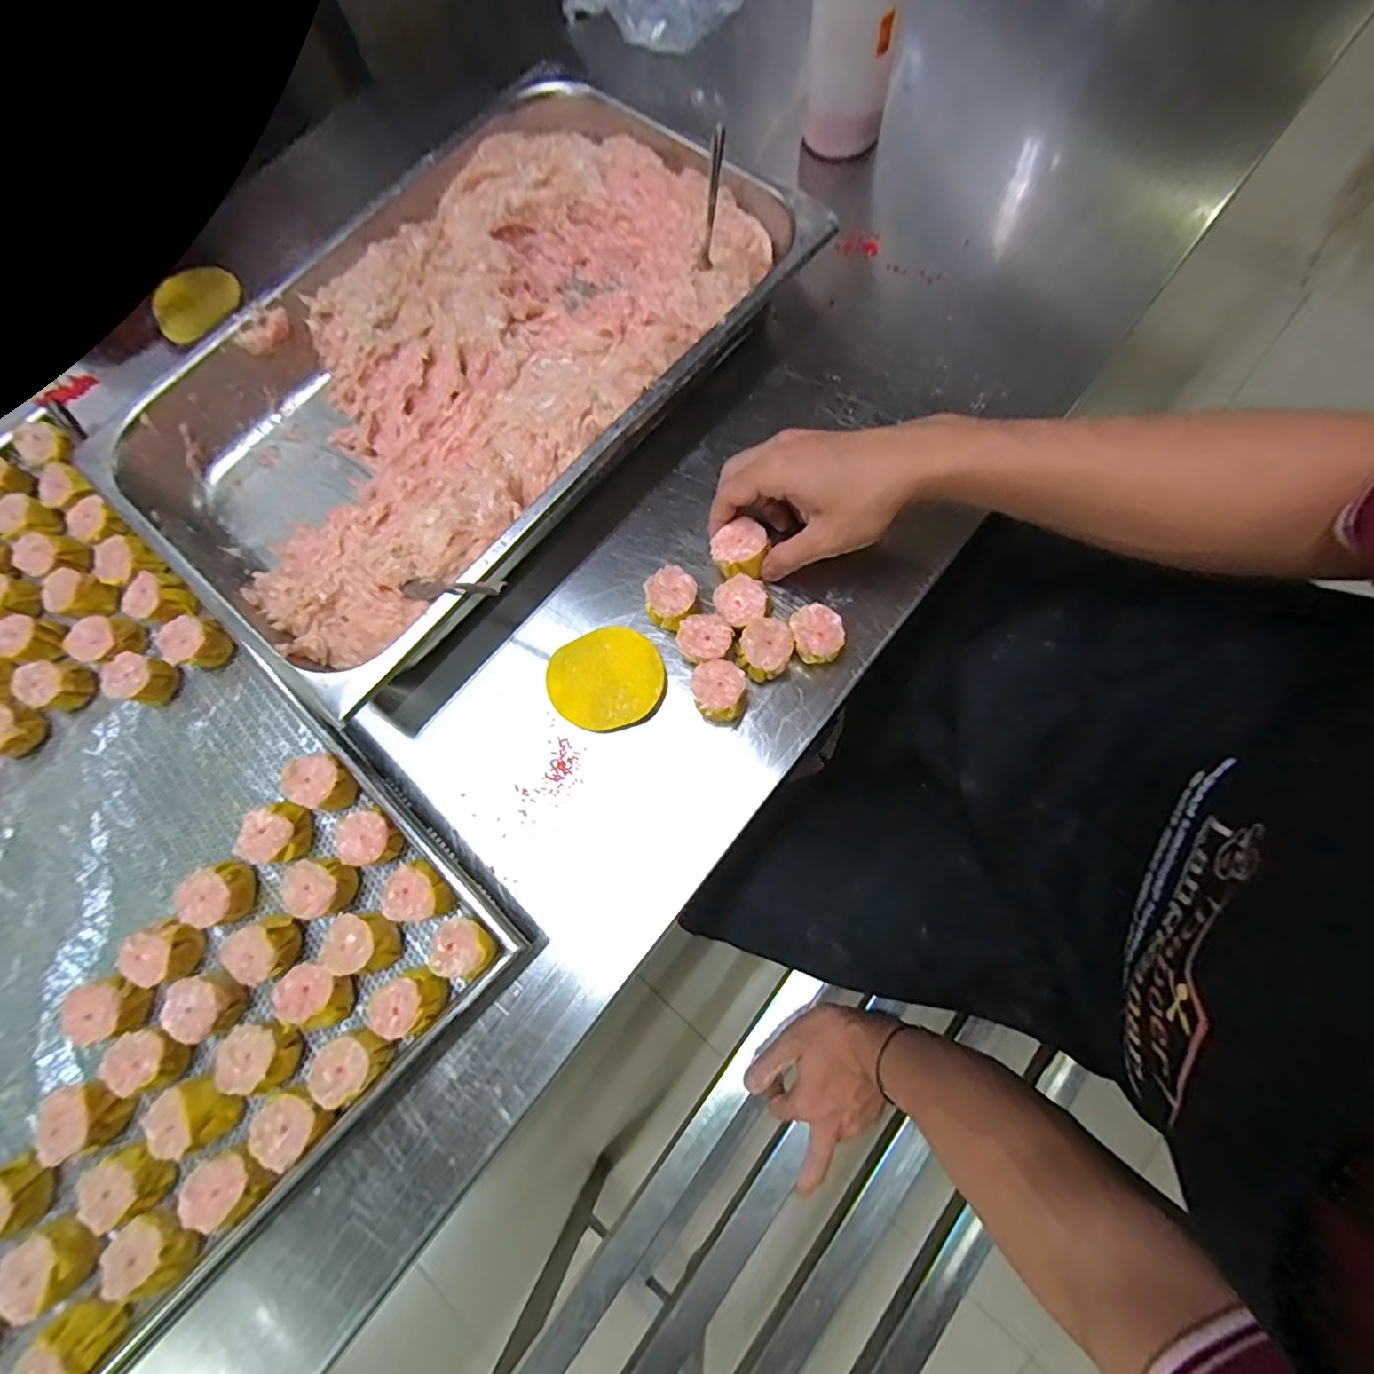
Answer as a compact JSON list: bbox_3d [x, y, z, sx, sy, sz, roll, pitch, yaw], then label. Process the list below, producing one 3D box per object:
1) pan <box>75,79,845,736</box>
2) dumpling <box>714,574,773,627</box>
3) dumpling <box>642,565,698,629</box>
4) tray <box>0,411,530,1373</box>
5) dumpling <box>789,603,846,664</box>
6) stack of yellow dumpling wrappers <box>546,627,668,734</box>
[{"bbox_3d":[-0.173,-0.258,0.480,0.326,0.059,0.525,40,81,14],"label":"pan"},{"bbox_3d":[0.039,-0.058,0.435,0.036,0.035,0.035,-1,74,4],"label":"dumpling"},{"bbox_3d":[-0.011,-0.062,0.439,0.037,0.034,0.044,-1,74,3],"label":"dumpling"},{"bbox_3d":[-0.463,0.105,0.411,0.613,0.038,0.411,43,82,14],"label":"tray"},{"bbox_3d":[0.091,-0.034,0.426,0.033,0.034,0.039,-15,74,0],"label":"dumpling"},{"bbox_3d":[-0.057,-0.004,0.437,0.079,0.017,0.075,-27,74,-3],"label":"stack of yellow dumpling wrappers"}]

